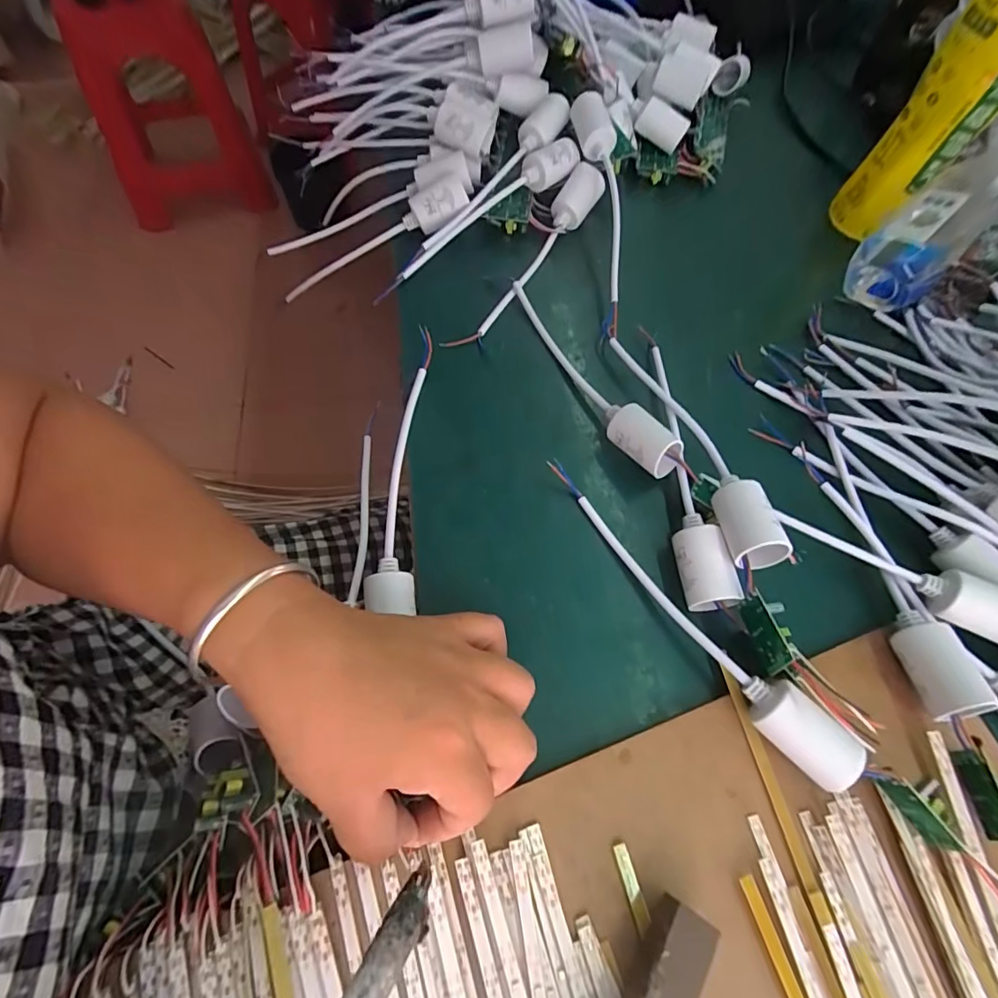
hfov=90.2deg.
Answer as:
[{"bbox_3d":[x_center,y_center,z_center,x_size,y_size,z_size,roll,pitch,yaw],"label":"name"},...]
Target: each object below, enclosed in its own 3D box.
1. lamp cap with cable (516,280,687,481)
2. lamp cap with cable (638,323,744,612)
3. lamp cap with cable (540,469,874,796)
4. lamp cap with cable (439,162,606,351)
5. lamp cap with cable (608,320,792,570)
[{"bbox_3d":[0.055,-0.090,0.337,0.025,0.029,0.187,-28,67,-15],"label":"lamp cap with cable"},{"bbox_3d":[0.115,-0.031,0.317,0.028,0.028,0.201,1,63,-1],"label":"lamp cap with cable"},{"bbox_3d":[0.095,0.059,0.268,0.029,0.025,0.207,-36,69,-18],"label":"lamp cap with cable"},{"bbox_3d":[0.026,-0.194,0.390,0.026,0.038,0.209,29,66,13],"label":"lamp cap with cable"},{"bbox_3d":[0.117,-0.049,0.309,0.030,0.028,0.197,-14,64,-9],"label":"lamp cap with cable"}]

